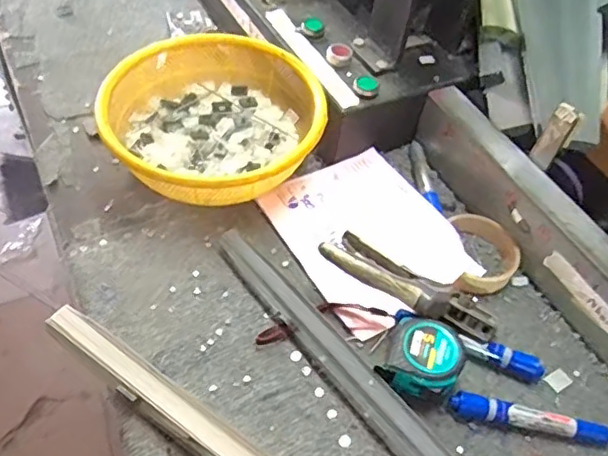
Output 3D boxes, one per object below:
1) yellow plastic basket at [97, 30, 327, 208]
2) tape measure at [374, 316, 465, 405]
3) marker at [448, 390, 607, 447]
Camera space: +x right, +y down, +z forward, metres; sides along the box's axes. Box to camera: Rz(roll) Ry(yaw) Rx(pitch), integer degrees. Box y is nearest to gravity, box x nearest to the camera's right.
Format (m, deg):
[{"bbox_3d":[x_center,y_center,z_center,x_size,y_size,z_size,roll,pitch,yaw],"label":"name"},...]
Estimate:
[{"bbox_3d":[-0.101,-0.115,0.644,0.216,0.079,0.238,-8,52,-13],"label":"yellow plastic basket"},{"bbox_3d":[0.103,0.116,0.511,0.061,0.041,0.067,28,53,16],"label":"tape measure"},{"bbox_3d":[0.191,0.163,0.499,0.133,0.018,0.020,12,51,4],"label":"marker"}]

